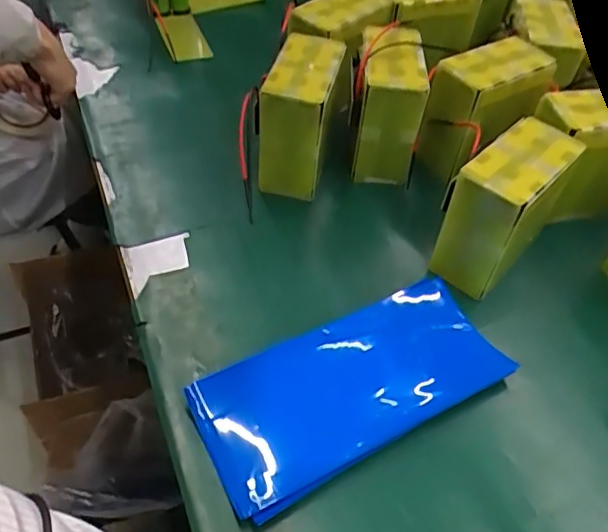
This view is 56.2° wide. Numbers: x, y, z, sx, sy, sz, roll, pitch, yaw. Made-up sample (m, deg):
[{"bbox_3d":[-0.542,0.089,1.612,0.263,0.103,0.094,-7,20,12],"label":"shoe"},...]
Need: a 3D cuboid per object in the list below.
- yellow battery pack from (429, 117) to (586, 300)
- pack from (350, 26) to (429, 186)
[{"bbox_3d":[0.215,-0.064,0.625,0.078,0.135,0.156,36,56,24],"label":"yellow battery pack"},{"bbox_3d":[0.104,-0.207,0.737,0.080,0.142,0.150,6,49,0],"label":"pack"}]

